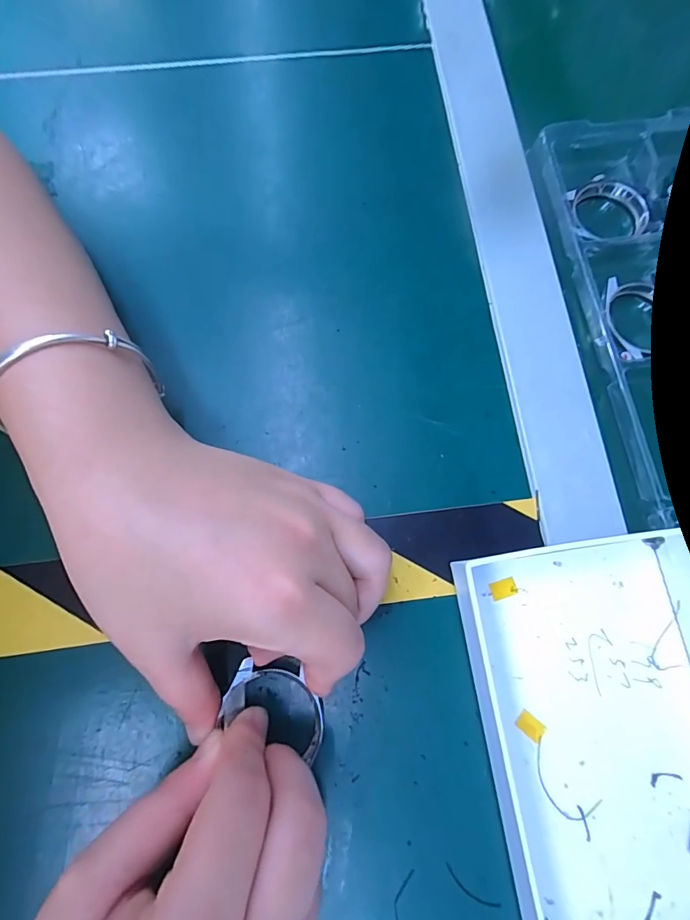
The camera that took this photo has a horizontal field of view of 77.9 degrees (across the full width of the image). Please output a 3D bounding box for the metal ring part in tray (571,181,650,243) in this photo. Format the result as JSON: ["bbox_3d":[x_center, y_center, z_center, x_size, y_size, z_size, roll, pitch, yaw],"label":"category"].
[{"bbox_3d":[0.152,-0.143,0.246,0.041,0.010,0.041,7,76,1],"label":"metal ring part in tray"}]

